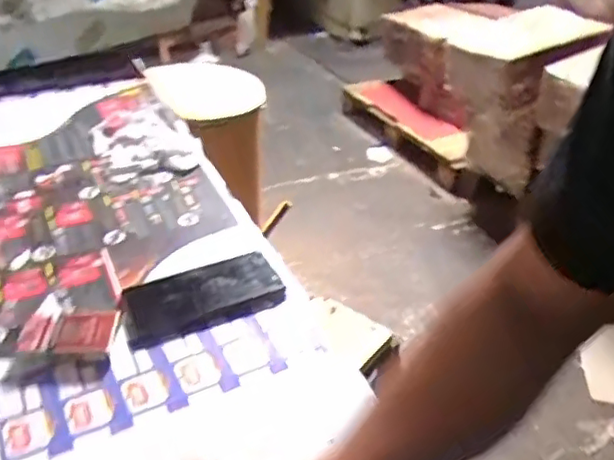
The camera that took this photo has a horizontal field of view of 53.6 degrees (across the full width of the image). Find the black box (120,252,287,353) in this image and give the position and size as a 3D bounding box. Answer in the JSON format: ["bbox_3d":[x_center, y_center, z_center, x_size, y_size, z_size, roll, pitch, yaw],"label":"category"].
[{"bbox_3d":[-0.109,0.068,0.633,0.163,0.013,0.082,-16,40,-23],"label":"black box"}]

